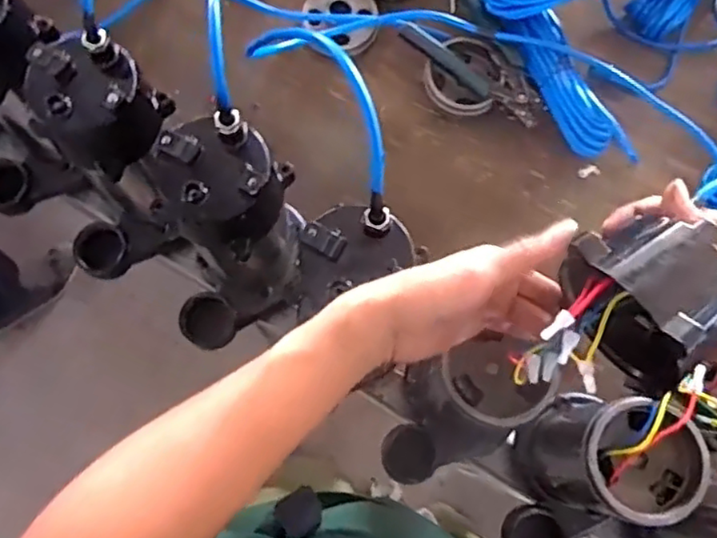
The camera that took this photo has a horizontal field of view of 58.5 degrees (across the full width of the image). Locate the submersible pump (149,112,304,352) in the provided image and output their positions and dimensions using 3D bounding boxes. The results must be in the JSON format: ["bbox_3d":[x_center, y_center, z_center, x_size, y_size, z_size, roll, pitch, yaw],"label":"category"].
[{"bbox_3d":[-0.109,-0.029,0.557,0.096,0.219,0.144,19,77,5],"label":"submersible pump"}]

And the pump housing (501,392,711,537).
[{"bbox_3d":[0.192,0.184,0.544,0.097,0.171,0.160,35,79,8],"label":"pump housing"}]

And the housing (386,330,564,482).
[{"bbox_3d":[0.077,0.130,0.558,0.091,0.163,0.133,34,79,8],"label":"housing"}]

